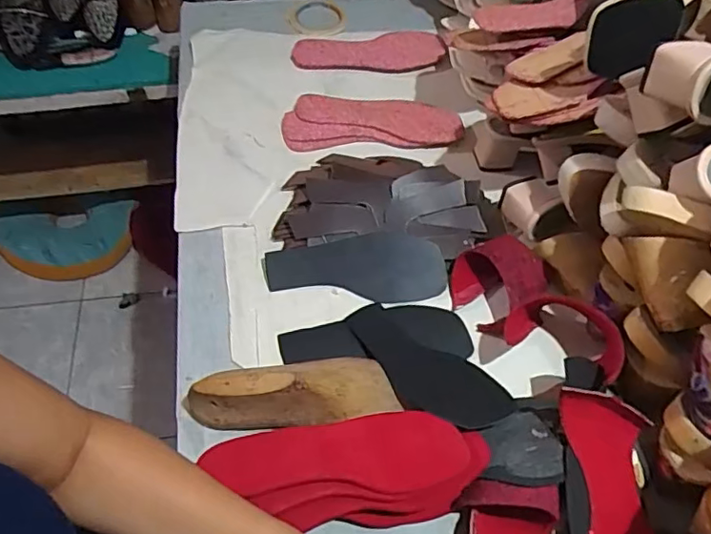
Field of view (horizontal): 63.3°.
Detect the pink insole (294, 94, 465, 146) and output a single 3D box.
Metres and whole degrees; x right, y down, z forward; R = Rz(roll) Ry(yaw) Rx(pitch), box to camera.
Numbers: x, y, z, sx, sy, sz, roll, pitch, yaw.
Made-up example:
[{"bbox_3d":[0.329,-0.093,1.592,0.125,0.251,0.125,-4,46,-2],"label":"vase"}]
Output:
[{"bbox_3d":[0.034,-0.223,0.837,0.235,0.019,0.080,9,53,3],"label":"pink insole"}]

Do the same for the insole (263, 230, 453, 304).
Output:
[{"bbox_3d":[0.001,0.007,0.680,0.204,0.006,0.084,-10,82,0],"label":"insole"}]

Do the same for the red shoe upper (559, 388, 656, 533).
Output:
[{"bbox_3d":[0.226,0.191,0.492,0.084,0.054,0.167,-5,76,-6],"label":"red shoe upper"}]

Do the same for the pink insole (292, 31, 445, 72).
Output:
[{"bbox_3d":[0.021,-0.347,0.921,0.236,0.013,0.085,-4,66,-5],"label":"pink insole"}]

